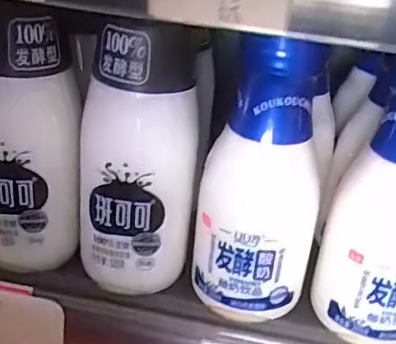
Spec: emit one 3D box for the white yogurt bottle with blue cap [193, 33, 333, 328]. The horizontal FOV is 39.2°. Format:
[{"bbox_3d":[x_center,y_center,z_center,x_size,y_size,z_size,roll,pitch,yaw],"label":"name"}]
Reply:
[{"bbox_3d":[0.032,0.002,0.277,0.058,0.141,0.050,12,30,11],"label":"white yogurt bottle with blue cap"}]

